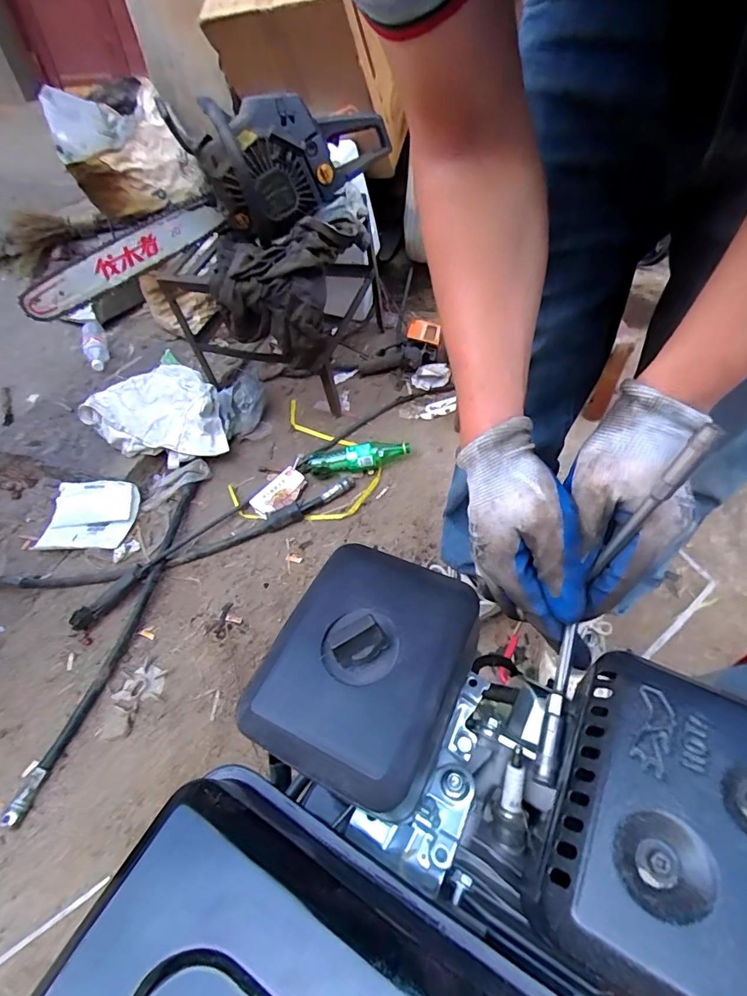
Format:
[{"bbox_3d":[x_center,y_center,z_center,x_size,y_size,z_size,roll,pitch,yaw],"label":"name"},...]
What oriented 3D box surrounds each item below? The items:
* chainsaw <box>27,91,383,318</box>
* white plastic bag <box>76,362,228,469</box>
[{"bbox_3d":[-0.363,-0.600,0.946,0.825,0.219,0.208,-24,47,9],"label":"chainsaw"},{"bbox_3d":[-0.533,-0.196,1.181,0.296,0.145,0.293,-33,53,-23],"label":"white plastic bag"}]

